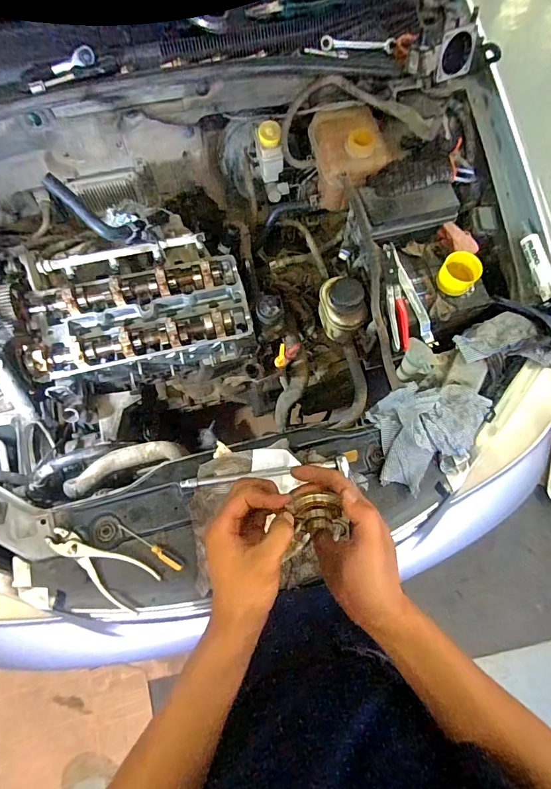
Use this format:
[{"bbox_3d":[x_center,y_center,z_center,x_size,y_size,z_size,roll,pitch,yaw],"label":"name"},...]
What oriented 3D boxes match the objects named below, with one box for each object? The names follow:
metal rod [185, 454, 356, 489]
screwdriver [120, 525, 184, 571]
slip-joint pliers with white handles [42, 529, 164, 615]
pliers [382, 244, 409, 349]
[{"bbox_3d":[-0.013,0.141,0.677,0.288,0.021,0.035,-7,71,-3],"label":"metal rod"},{"bbox_3d":[-0.213,0.260,0.676,0.129,0.017,0.019,31,73,9],"label":"screwdriver"},{"bbox_3d":[-0.292,0.285,0.661,0.189,0.021,0.078,37,74,-4],"label":"slip-joint pliers with white handles"},{"bbox_3d":[0.235,-0.196,0.779,0.044,0.034,0.224,-2,71,-2],"label":"pliers"}]

